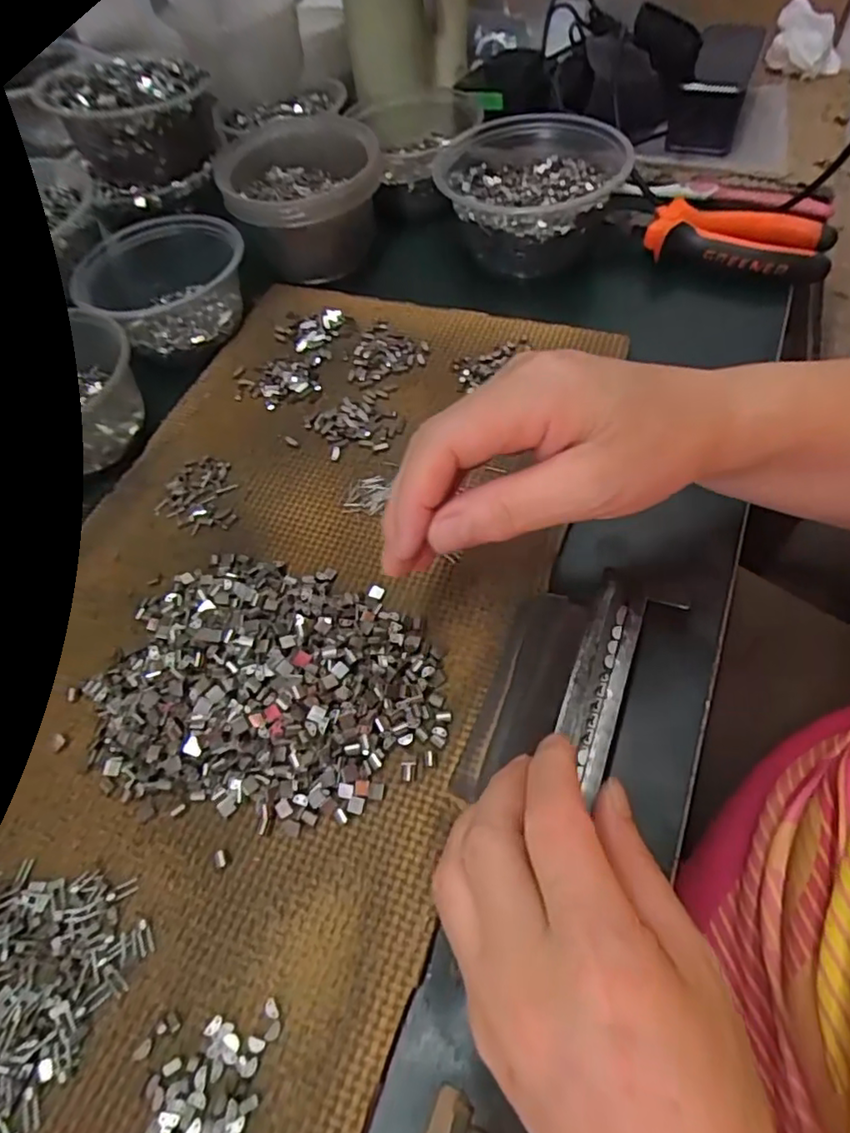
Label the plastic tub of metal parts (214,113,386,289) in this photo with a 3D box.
[{"bbox_3d":[-0.088,-0.270,0.467,0.112,0.072,0.104,-11,56,-2],"label":"plastic tub of metal parts"}]

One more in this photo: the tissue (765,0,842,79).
[{"bbox_3d":[0.353,-0.484,0.574,0.067,0.057,0.023,9,58,11],"label":"tissue"}]

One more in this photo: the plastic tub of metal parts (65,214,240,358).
[{"bbox_3d":[-0.179,-0.197,0.437,0.094,0.048,0.097,-3,57,4],"label":"plastic tub of metal parts"}]

